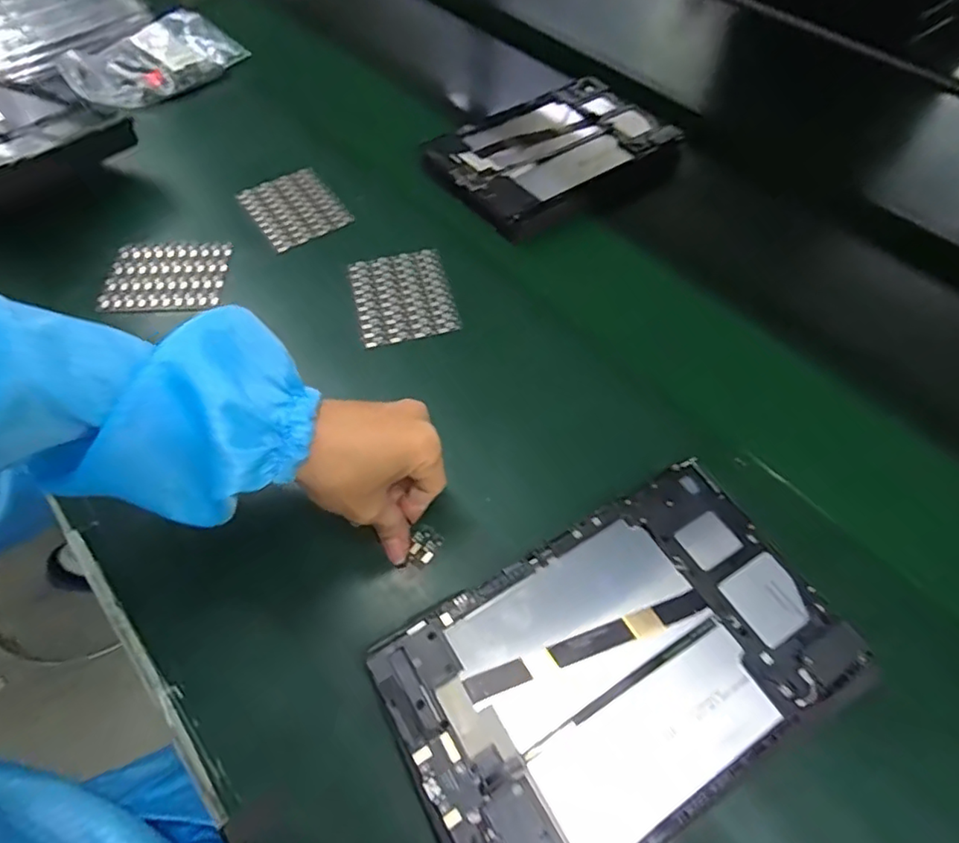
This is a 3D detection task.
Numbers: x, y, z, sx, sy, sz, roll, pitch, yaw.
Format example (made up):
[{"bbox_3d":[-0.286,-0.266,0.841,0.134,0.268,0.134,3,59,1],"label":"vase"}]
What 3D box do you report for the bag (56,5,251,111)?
[{"bbox_3d":[-0.384,-0.426,0.703,0.186,0.037,0.134,-36,63,-22],"label":"bag"}]

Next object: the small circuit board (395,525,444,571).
[{"bbox_3d":[-0.037,0.083,0.387,0.017,0.006,0.028,30,62,18],"label":"small circuit board"}]

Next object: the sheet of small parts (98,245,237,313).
[{"bbox_3d":[-0.276,-0.127,0.523,0.100,0.006,0.069,0,67,-5],"label":"sheet of small parts"}]

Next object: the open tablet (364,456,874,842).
[{"bbox_3d":[0.077,0.133,0.329,0.237,0.012,0.150,-28,62,-16],"label":"open tablet"}]

